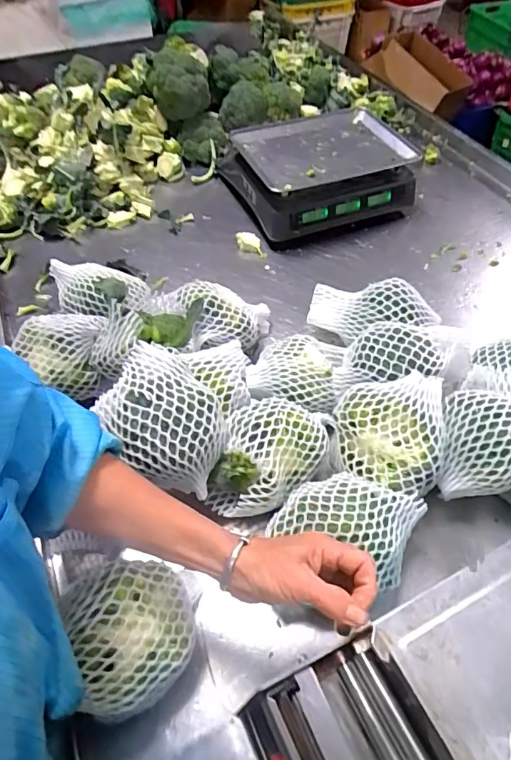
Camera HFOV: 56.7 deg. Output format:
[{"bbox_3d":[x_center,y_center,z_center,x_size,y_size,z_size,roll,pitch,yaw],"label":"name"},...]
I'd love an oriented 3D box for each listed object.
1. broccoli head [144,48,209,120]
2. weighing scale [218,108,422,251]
[{"bbox_3d":[-0.169,-0.643,1.048,0.132,0.119,0.118,-6,53,-4],"label":"broccoli head"},{"bbox_3d":[0.127,-0.454,1.022,0.336,0.122,0.311,-19,55,-14],"label":"weighing scale"}]

